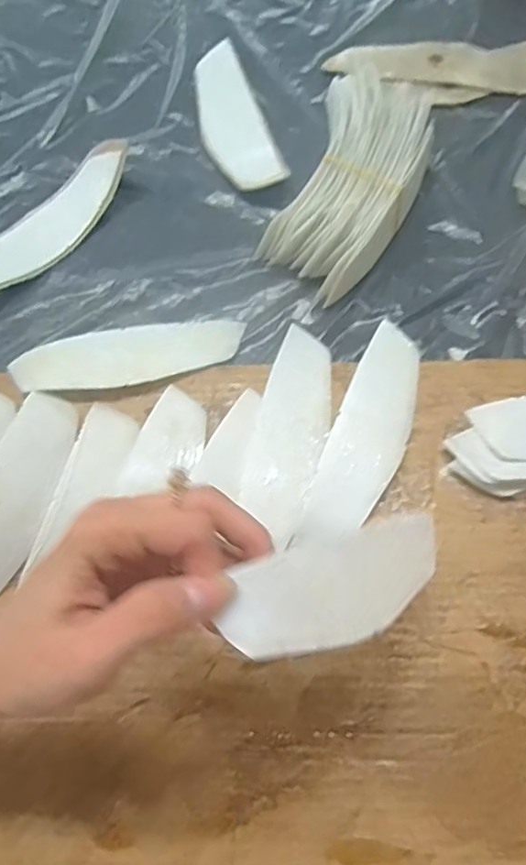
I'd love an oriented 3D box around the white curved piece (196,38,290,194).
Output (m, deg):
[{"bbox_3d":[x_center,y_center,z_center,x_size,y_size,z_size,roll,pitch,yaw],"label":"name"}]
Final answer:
[{"bbox_3d":[-0.025,-0.252,0.494,0.051,0.016,0.157,-19,67,-5],"label":"white curved piece"}]

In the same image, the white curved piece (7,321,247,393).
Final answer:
[{"bbox_3d":[-0.094,-0.054,0.422,0.158,0.009,0.047,-8,67,0],"label":"white curved piece"}]

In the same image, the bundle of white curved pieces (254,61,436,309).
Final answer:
[{"bbox_3d":[0.061,-0.180,0.437,0.089,0.048,0.177,20,70,12],"label":"bundle of white curved pieces"}]

